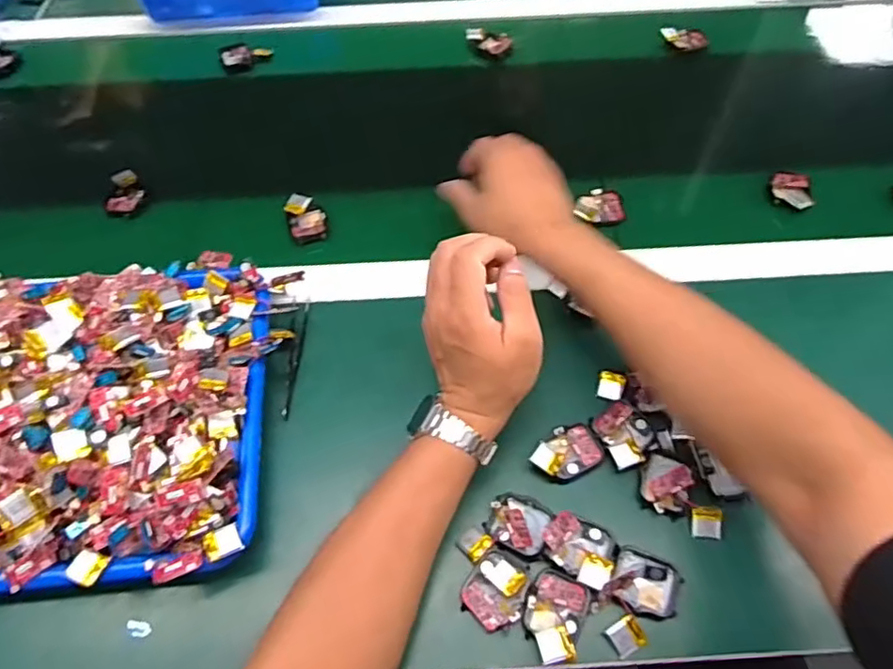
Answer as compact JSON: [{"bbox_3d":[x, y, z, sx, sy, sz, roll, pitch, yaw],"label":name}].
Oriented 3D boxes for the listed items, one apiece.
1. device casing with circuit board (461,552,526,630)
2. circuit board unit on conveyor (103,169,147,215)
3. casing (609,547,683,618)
[{"bbox_3d":[0.033,0.174,0.402,0.041,0.010,0.046,28,64,17],"label":"device casing with circuit board"},{"bbox_3d":[-0.328,-0.146,0.604,0.037,0.008,0.060,-7,59,-3],"label":"circuit board unit on conveyor"},{"bbox_3d":[0.137,0.169,0.402,0.044,0.014,0.038,21,62,13],"label":"casing"}]

